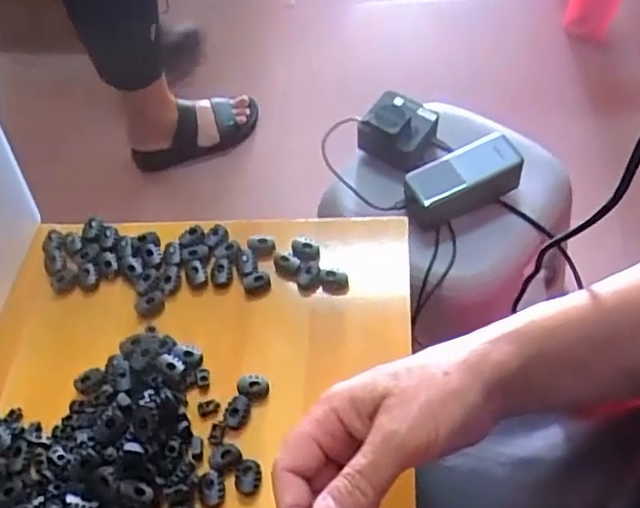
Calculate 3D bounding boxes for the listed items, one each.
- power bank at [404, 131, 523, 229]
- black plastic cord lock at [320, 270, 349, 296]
[{"bbox_3d":[0.164,-0.084,0.763,0.135,0.049,0.061,-27,58,-9],"label":"power bank"},{"bbox_3d":[0.011,0.022,0.501,0.021,0.018,0.014,1,56,4],"label":"black plastic cord lock"}]

